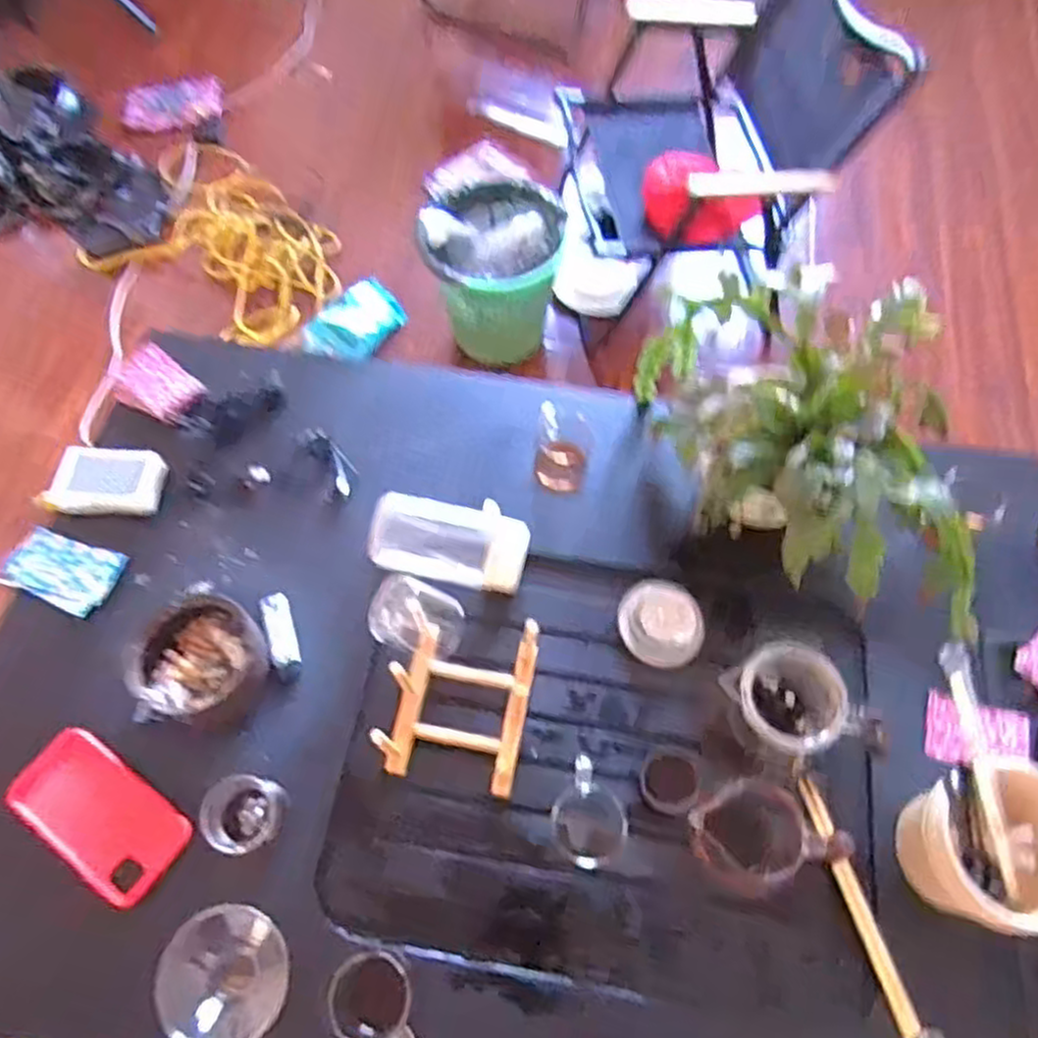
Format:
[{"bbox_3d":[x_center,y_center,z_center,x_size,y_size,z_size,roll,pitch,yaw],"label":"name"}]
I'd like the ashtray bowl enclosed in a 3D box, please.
[{"bbox_3d":[-0.290,0.130,0.682,0.111,0.049,0.116,0,63,0],"label":"ashtray bowl"}]

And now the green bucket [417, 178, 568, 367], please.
[{"bbox_3d":[-0.046,-0.488,1.502,0.253,0.296,0.256,0,63,0],"label":"green bucket"}]

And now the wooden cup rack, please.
[{"bbox_3d":[-0.054,0.150,0.661,0.125,0.101,0.152,10,63,5],"label":"wooden cup rack"}]

